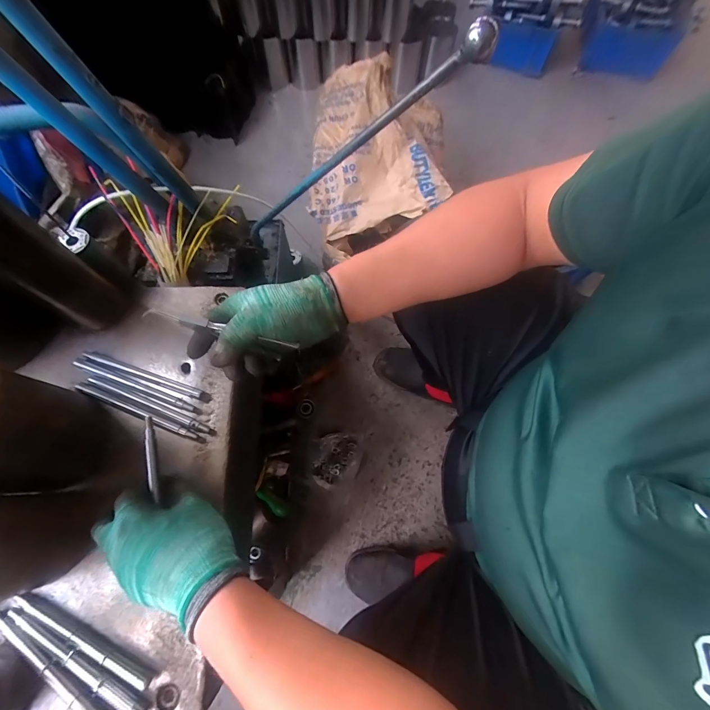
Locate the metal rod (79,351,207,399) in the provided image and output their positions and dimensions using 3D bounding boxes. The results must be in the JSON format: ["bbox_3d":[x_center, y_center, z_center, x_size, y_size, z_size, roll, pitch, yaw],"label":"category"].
[{"bbox_3d":[-0.258,0.023,0.408,0.156,0.011,0.010,18,70,6],"label":"metal rod"}]

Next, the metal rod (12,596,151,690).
[{"bbox_3d":[-0.263,0.271,0.319,0.157,0.006,0.012,24,71,8],"label":"metal rod"}]

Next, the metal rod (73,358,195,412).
[{"bbox_3d":[-0.266,0.035,0.403,0.157,0.009,0.010,19,71,7],"label":"metal rod"}]

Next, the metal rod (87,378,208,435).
[{"bbox_3d":[-0.245,0.058,0.398,0.158,0.012,0.009,21,71,7],"label":"metal rod"}]

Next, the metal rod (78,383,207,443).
[{"bbox_3d":[-0.256,0.067,0.396,0.168,0.013,0.009,21,71,7],"label":"metal rod"}]

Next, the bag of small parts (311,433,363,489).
[{"bbox_3d":[-0.045,0.244,0.786,0.112,0.057,0.128,13,70,4],"label":"bag of small parts"}]

